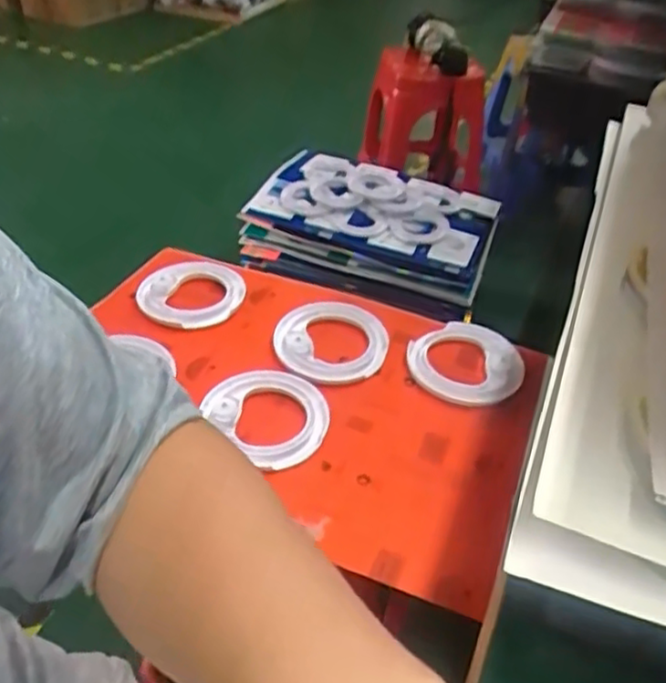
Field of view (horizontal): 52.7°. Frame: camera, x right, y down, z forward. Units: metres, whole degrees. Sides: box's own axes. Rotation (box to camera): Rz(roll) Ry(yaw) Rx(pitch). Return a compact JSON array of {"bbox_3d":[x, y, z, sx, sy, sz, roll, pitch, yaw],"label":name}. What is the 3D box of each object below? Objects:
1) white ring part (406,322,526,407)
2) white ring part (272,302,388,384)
[{"bbox_3d":[0.158,0.023,0.801,0.132,0.019,0.132,2,40,-2],"label":"white ring part"},{"bbox_3d":[-0.002,0.000,0.810,0.132,0.024,0.127,2,40,-2],"label":"white ring part"}]

